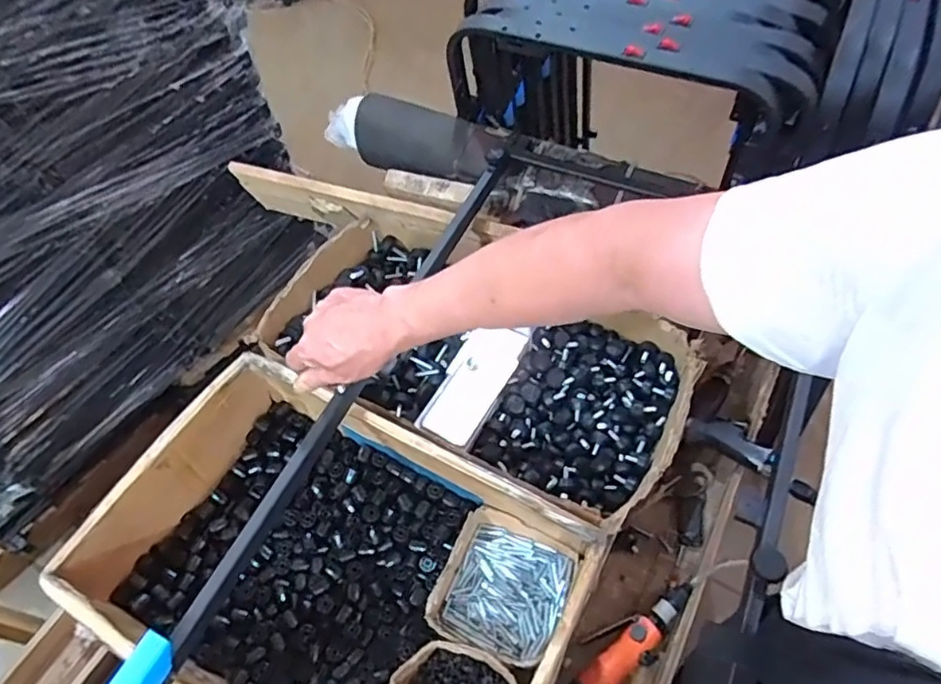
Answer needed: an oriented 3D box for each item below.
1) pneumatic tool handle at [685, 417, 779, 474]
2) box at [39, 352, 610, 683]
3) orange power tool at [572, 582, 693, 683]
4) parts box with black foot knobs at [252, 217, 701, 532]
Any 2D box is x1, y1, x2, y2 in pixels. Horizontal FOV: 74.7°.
[{"bbox_3d":[0.377,0.144,0.885,0.044,0.024,0.132,-38,40,-20],"label":"pneumatic tool handle"},{"bbox_3d":[-0.166,0.267,0.725,0.539,0.156,0.339,24,61,18],"label":"box"},{"bbox_3d":[0.192,0.382,0.775,0.207,0.051,0.069,-33,60,-17],"label":"orange power tool"},{"bbox_3d":[0.004,0.014,0.894,0.602,0.099,0.321,27,62,20],"label":"parts box with black foot knobs"}]

